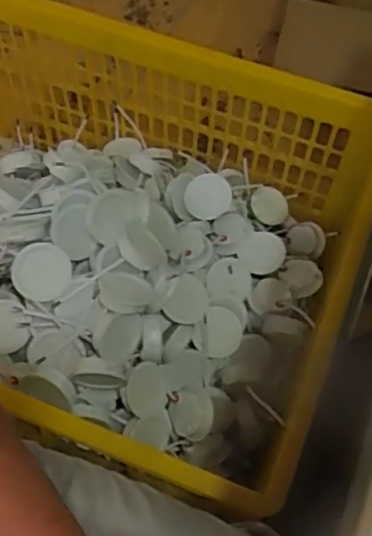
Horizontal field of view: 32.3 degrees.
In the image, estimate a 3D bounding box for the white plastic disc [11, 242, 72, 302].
[{"bbox_3d":[-0.180,0.006,0.805,0.070,0.013,0.071,-1,99,-9],"label":"white plastic disc"}]

